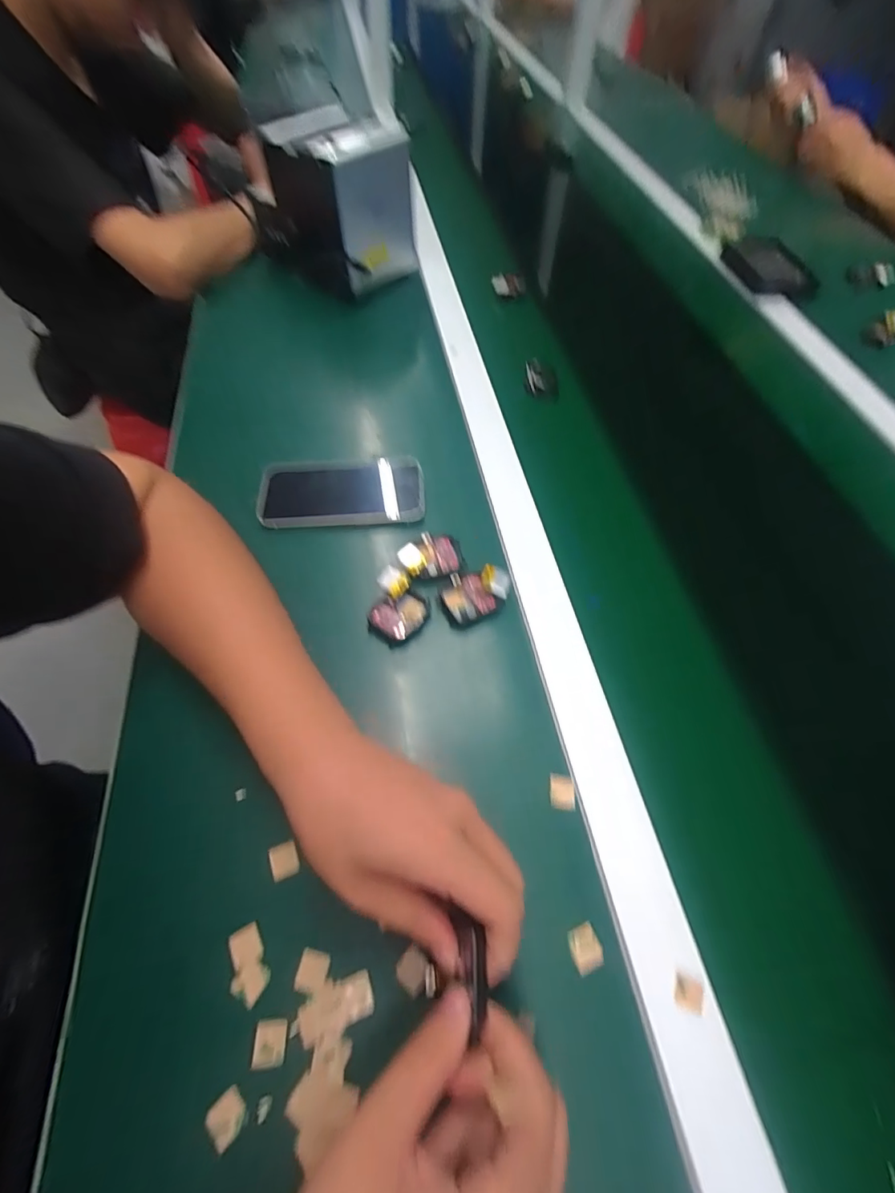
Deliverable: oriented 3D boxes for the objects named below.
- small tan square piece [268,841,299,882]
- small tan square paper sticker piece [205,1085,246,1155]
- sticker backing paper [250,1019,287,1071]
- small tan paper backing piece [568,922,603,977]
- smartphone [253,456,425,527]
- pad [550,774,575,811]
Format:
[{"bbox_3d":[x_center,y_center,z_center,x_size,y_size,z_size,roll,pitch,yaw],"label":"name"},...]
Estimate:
[{"bbox_3d":[-0.099,0.160,0.297,0.015,0.005,0.018,-21,60,-15],"label":"small tan square piece"},{"bbox_3d":[-0.107,0.253,0.238,0.017,0.004,0.018,38,63,21],"label":"small tan square paper sticker piece"},{"bbox_3d":[-0.091,0.230,0.251,0.016,0.004,0.019,0,56,-2],"label":"sticker backing paper"},{"bbox_3d":[0.077,0.198,0.275,0.018,0.004,0.020,-20,59,-14],"label":"small tan paper backing piece"},{"bbox_3d":[-0.095,-0.097,0.445,0.144,0.008,0.078,-6,57,-6],"label":"smartphone"},{"bbox_3d":[0.075,0.127,0.320,0.016,0.005,0.020,7,57,3],"label":"pad"}]

